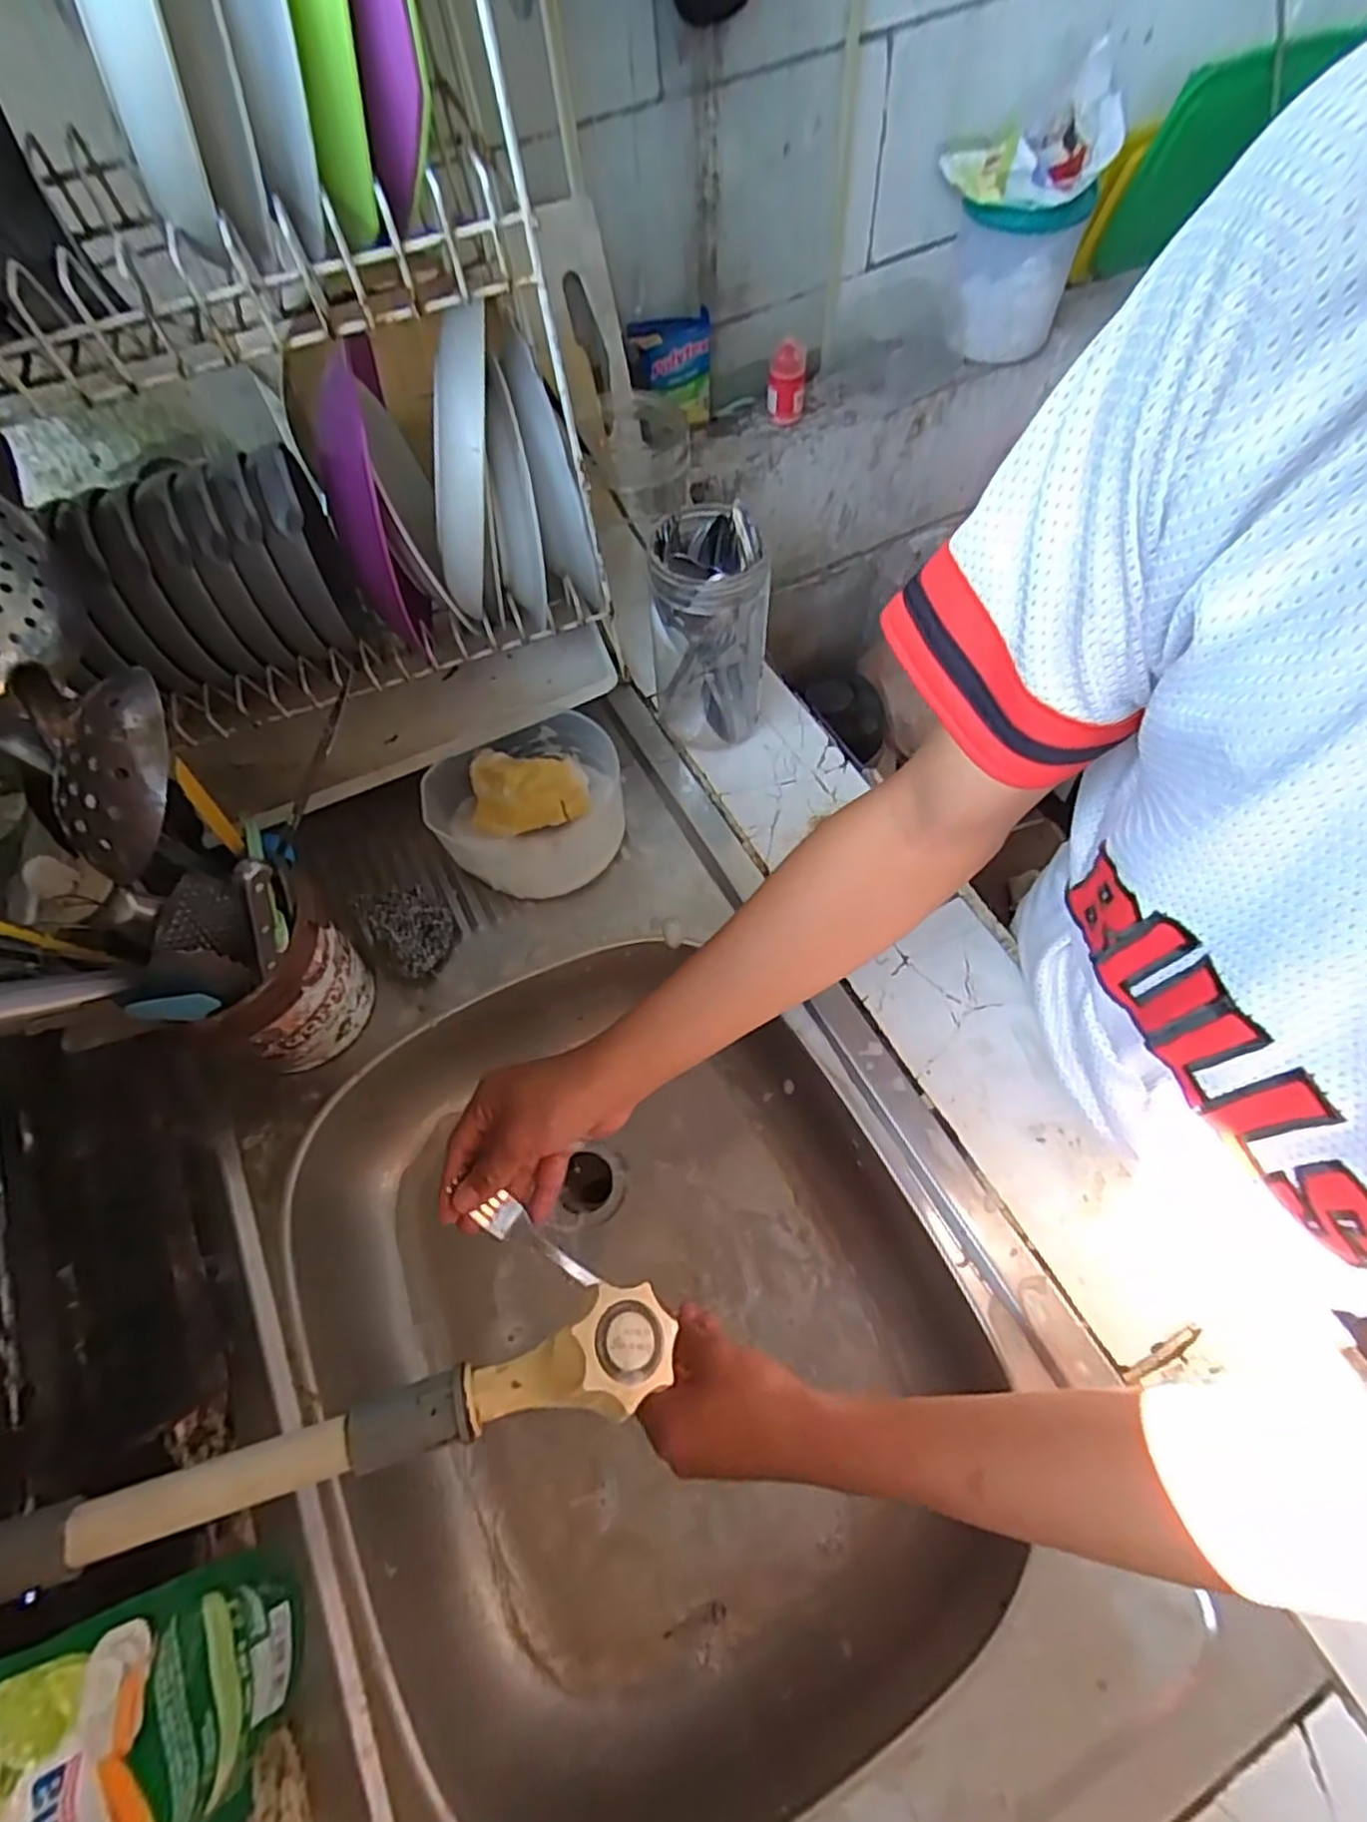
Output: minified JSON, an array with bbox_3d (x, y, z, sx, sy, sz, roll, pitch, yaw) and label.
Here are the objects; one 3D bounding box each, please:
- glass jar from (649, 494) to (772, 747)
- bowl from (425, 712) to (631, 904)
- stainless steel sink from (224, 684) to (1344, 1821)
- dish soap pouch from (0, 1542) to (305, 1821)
[{"bbox_3d":[0.019,-0.219,0.587,0.085,0.177,0.084,-1,60,2],"label":"glass jar"},{"bbox_3d":[-0.121,-0.090,0.603,0.138,0.064,0.142,-1,60,2],"label":"bowl"},{"bbox_3d":[-0.058,0.215,0.530,0.448,0.124,0.751,-27,64,-11],"label":"stainless steel sink"},{"bbox_3d":[-0.223,0.353,0.313,0.051,0.161,0.111,-19,61,-8],"label":"dish soap pouch"}]

